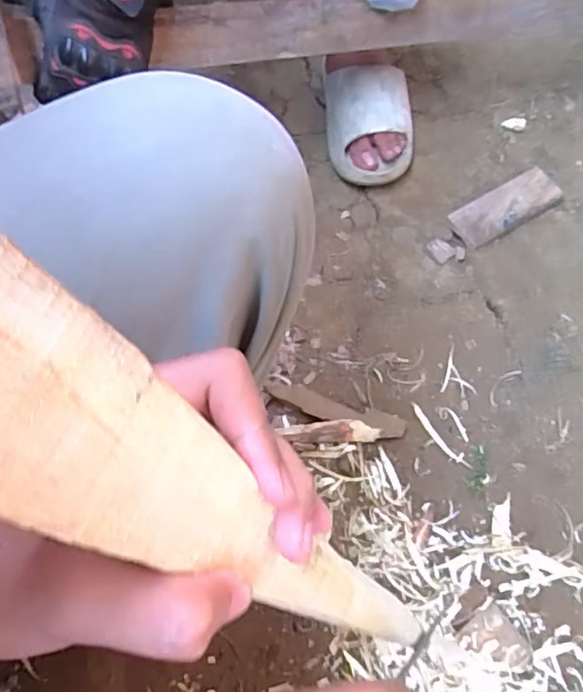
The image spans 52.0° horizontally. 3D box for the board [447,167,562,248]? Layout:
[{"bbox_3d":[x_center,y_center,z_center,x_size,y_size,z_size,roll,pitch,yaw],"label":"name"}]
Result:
[{"bbox_3d":[0.294,-0.192,0.819,0.158,0.008,0.055,-29,82,-10],"label":"board"}]

